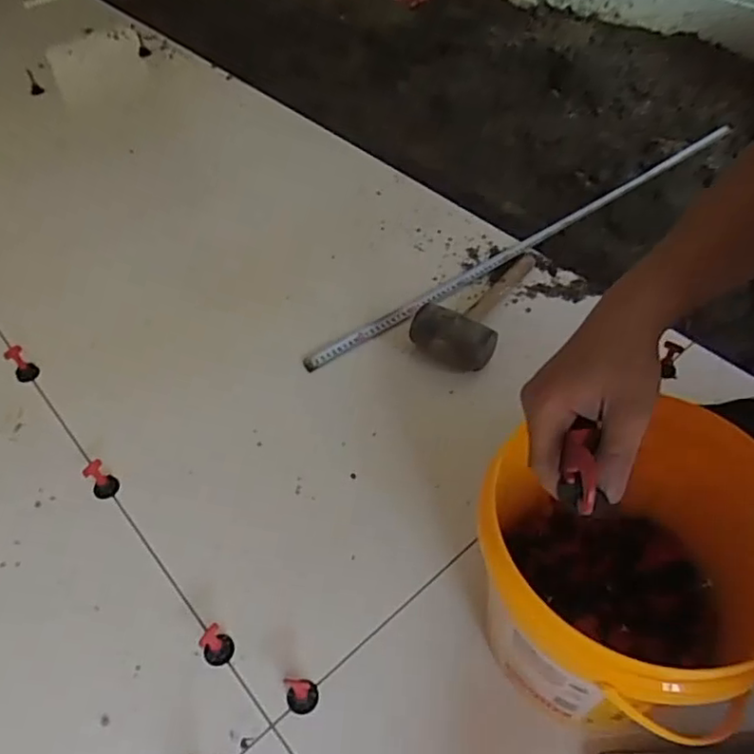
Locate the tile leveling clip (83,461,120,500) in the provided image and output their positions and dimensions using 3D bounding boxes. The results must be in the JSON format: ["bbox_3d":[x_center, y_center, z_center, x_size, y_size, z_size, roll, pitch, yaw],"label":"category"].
[{"bbox_3d":[-0.340,0.123,0.781,0.030,0.050,0.029,-2,49,2],"label":"tile leveling clip"}]

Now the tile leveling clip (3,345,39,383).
[{"bbox_3d":[-0.514,-0.022,0.917,0.023,0.059,0.027,18,53,17],"label":"tile leveling clip"}]

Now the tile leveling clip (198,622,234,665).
[{"bbox_3d":[-0.167,0.272,0.651,0.036,0.036,0.030,34,59,28],"label":"tile leveling clip"}]

